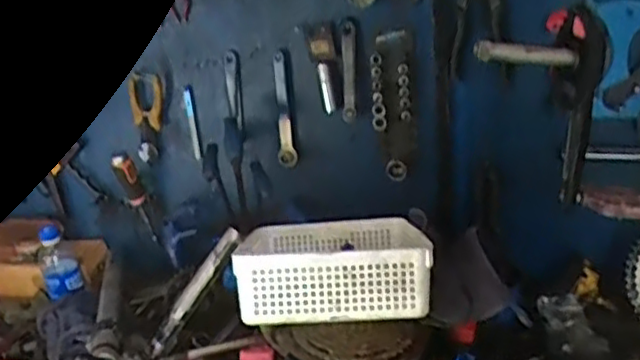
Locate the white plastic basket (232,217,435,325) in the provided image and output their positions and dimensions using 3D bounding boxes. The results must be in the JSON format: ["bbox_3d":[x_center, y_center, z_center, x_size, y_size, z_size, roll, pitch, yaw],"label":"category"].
[{"bbox_3d":[0.015,0.112,0.979,0.258,0.083,0.339,-3,6,5],"label":"white plastic basket"}]

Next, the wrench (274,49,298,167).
[{"bbox_3d":[-0.060,-0.121,1.169,0.032,0.196,0.014,1,17,16],"label":"wrench"}]

